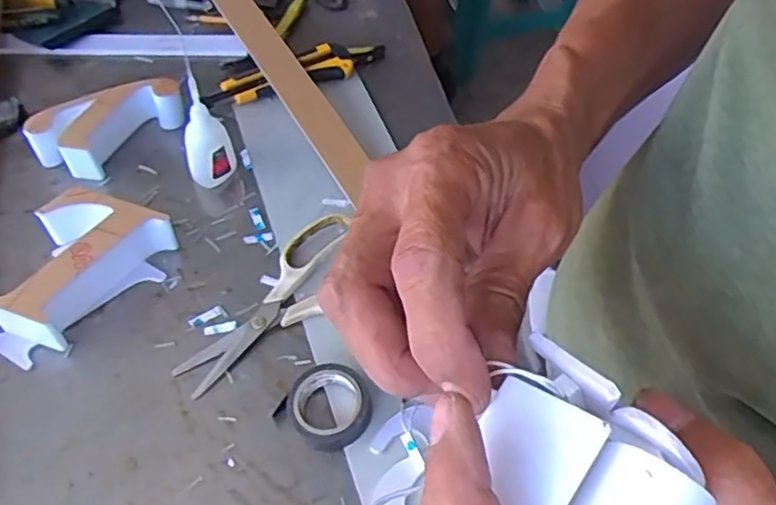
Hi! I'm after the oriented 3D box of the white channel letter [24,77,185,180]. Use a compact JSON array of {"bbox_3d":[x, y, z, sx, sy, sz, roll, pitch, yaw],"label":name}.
[{"bbox_3d":[-0.264,-0.122,0.626,0.061,0.046,0.133,38,61,23],"label":"white channel letter"}]

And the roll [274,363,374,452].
[{"bbox_3d":[-0.043,0.112,0.471,0.058,0.025,0.058,1,53,-1],"label":"roll"}]

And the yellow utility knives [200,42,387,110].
[{"bbox_3d":[-0.093,-0.189,0.692,0.207,0.024,0.045,-23,57,-18],"label":"yellow utility knives"}]

